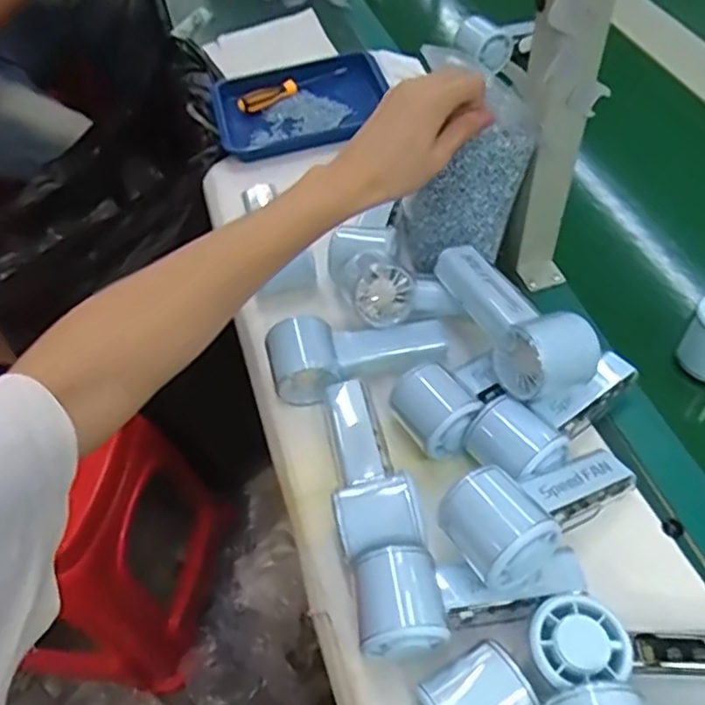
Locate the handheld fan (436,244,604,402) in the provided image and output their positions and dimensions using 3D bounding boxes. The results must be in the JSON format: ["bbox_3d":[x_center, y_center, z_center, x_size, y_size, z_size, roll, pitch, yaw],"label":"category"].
[{"bbox_3d":[0.129,-0.028,0.531,0.070,0.065,0.155,-22,54,-12],"label":"handheld fan"}]

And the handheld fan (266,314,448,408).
[{"bbox_3d":[0.006,-0.002,0.570,0.157,0.051,0.056,-13,52,-5],"label":"handheld fan"}]

